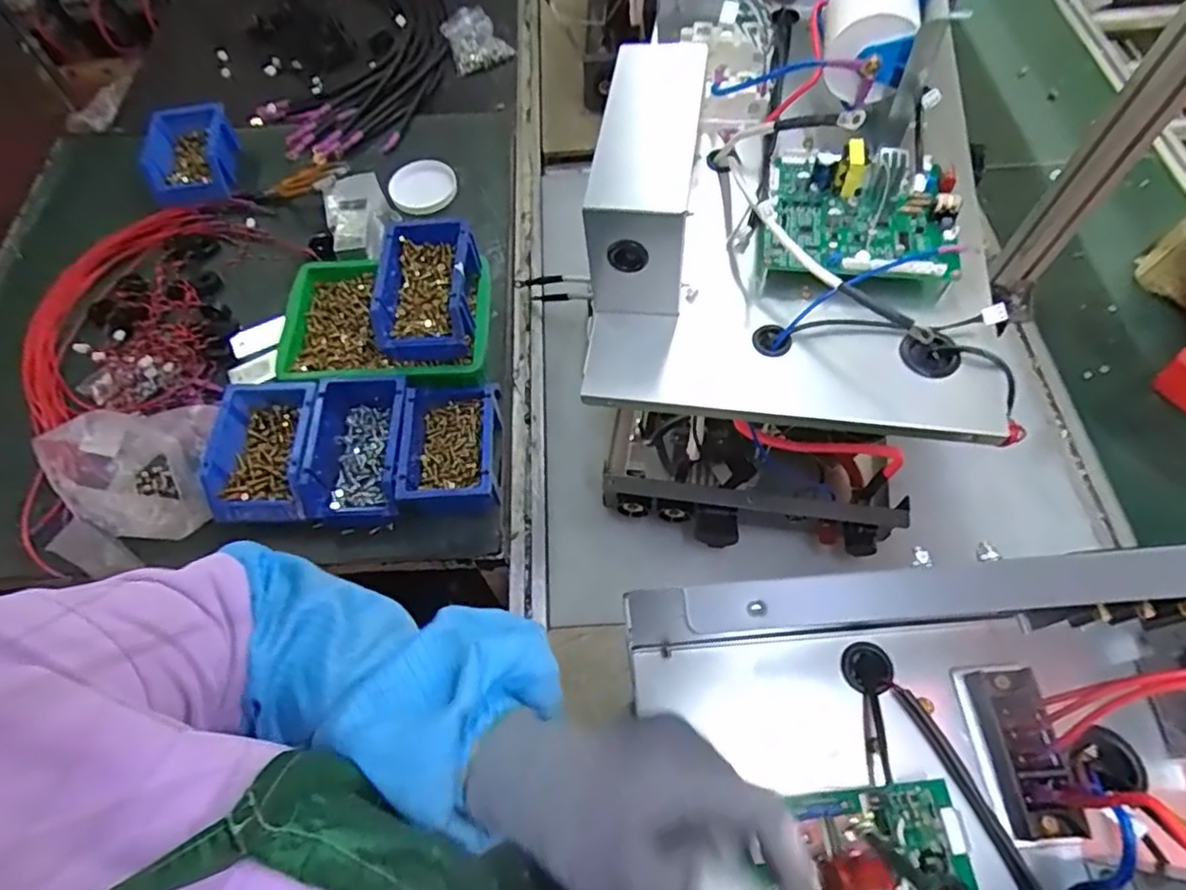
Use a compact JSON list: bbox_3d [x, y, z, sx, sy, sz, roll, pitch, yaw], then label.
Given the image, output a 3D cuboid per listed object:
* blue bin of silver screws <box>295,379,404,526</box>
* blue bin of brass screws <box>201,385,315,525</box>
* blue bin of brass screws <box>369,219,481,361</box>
[{"bbox_3d":[-0.268,0.005,0.725,0.113,0.061,0.160,-3,62,1],"label":"blue bin of silver screws"},{"bbox_3d":[-0.374,0.007,0.726,0.118,0.051,0.156,-4,62,1],"label":"blue bin of brass screws"},{"bbox_3d":[-0.199,-0.184,0.755,0.114,0.068,0.167,-1,62,2],"label":"blue bin of brass screws"}]

